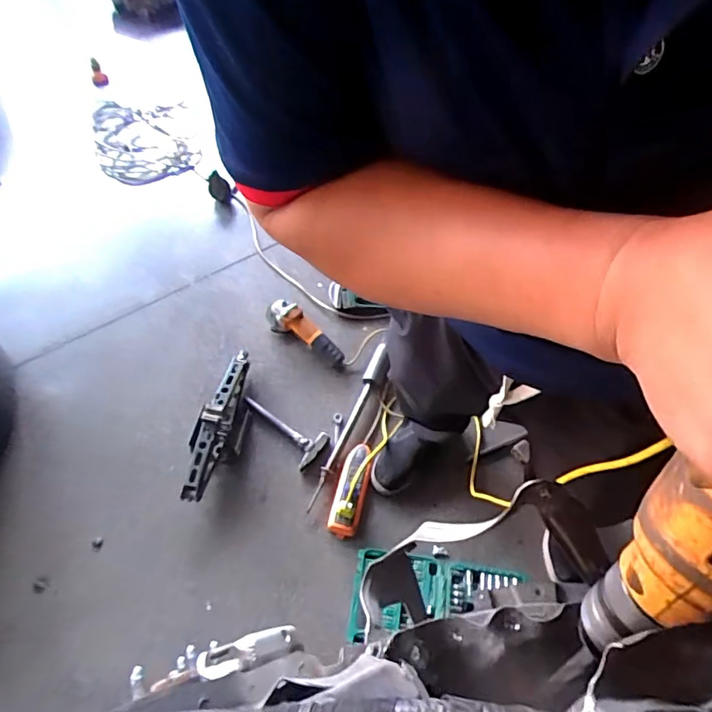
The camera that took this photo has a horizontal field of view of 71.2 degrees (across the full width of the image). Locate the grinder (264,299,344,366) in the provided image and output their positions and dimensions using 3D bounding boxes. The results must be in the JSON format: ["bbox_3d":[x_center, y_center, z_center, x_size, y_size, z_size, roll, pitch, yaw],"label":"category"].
[{"bbox_3d":[-0.150,-0.070,1.407,0.271,0.076,0.090,39,65,21],"label":"grinder"}]

